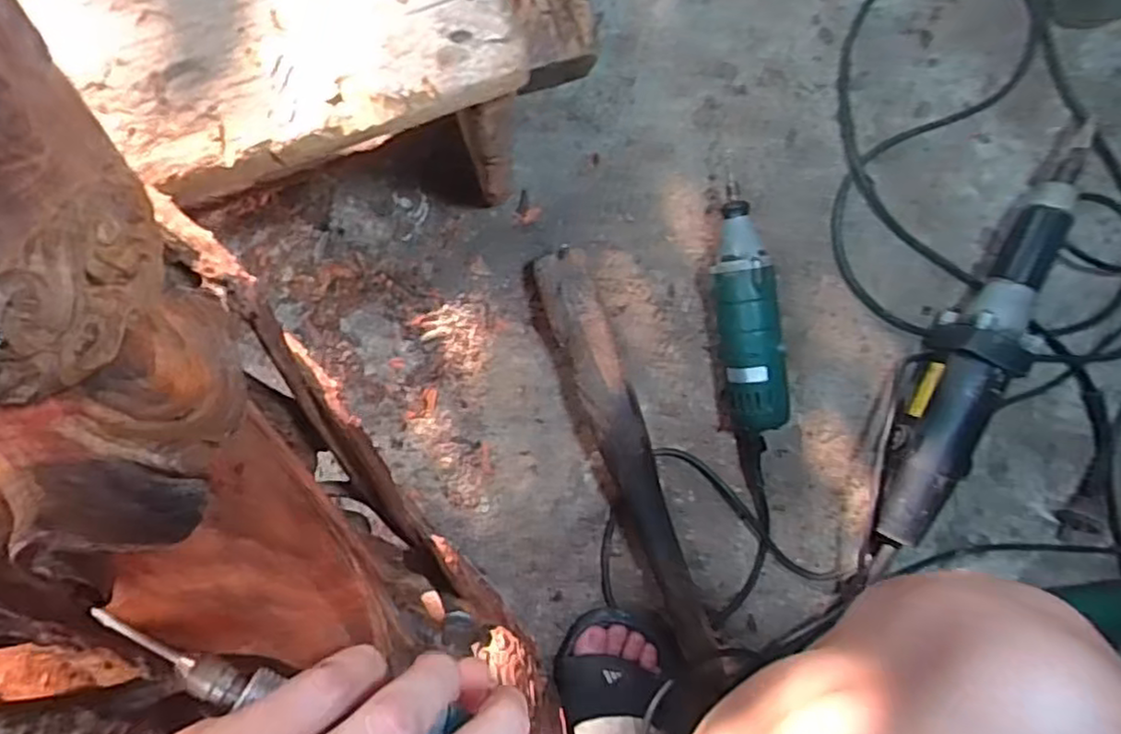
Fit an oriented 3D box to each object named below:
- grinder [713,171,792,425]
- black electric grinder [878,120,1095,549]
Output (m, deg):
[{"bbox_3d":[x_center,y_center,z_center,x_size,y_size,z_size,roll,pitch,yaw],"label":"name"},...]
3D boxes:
[{"bbox_3d":[0.161,-0.049,0.593,0.057,0.061,0.213,-14,97,-5],"label":"grinder"},{"bbox_3d":[0.374,-0.023,0.613,0.070,0.072,0.411,21,92,-8],"label":"black electric grinder"}]

